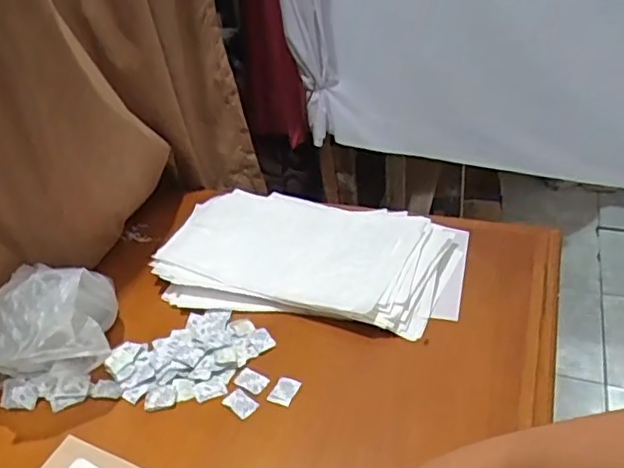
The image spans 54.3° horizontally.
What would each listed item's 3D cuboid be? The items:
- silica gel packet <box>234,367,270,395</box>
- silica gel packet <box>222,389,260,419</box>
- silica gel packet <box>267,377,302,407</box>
[{"bbox_3d":[-0.077,0.188,0.782,0.042,0.005,0.029,15,40,27],"label":"silica gel packet"},{"bbox_3d":[-0.088,0.210,0.755,0.041,0.005,0.027,24,45,36],"label":"silica gel packet"},{"bbox_3d":[-0.034,0.197,0.766,0.033,0.005,0.041,10,38,22],"label":"silica gel packet"}]

